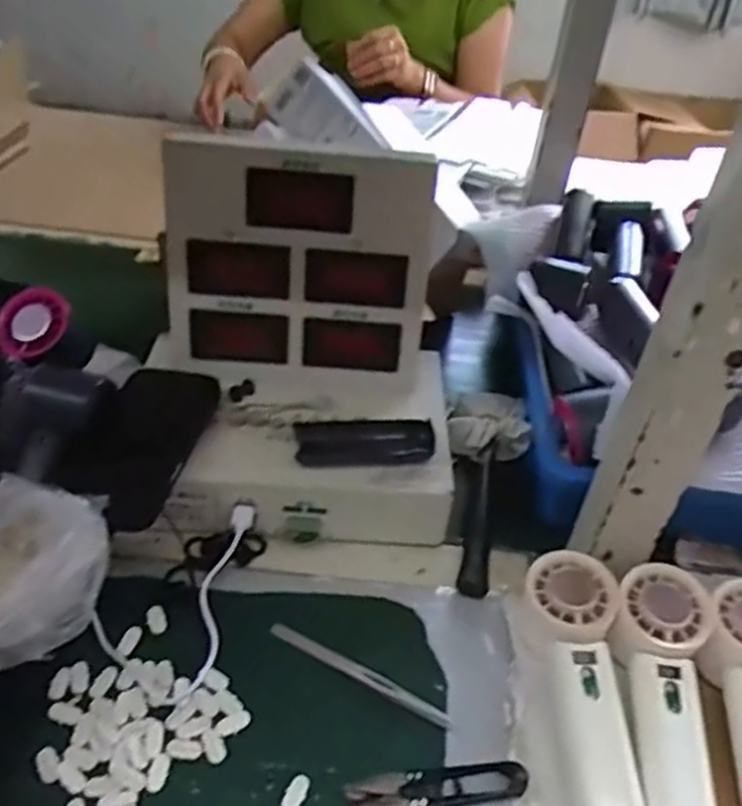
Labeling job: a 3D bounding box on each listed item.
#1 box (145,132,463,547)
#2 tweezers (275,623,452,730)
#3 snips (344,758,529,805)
[{"bbox_3d":[-0.046,-0.032,0.530,0.216,0.225,0.190,-3,41,-12],"label":"box"},{"bbox_3d":[-0.007,0.172,0.461,0.125,0.006,0.014,21,42,16],"label":"tweezers"},{"bbox_3d":[0.038,0.218,0.409,0.101,0.010,0.024,-2,40,-10],"label":"snips"}]

